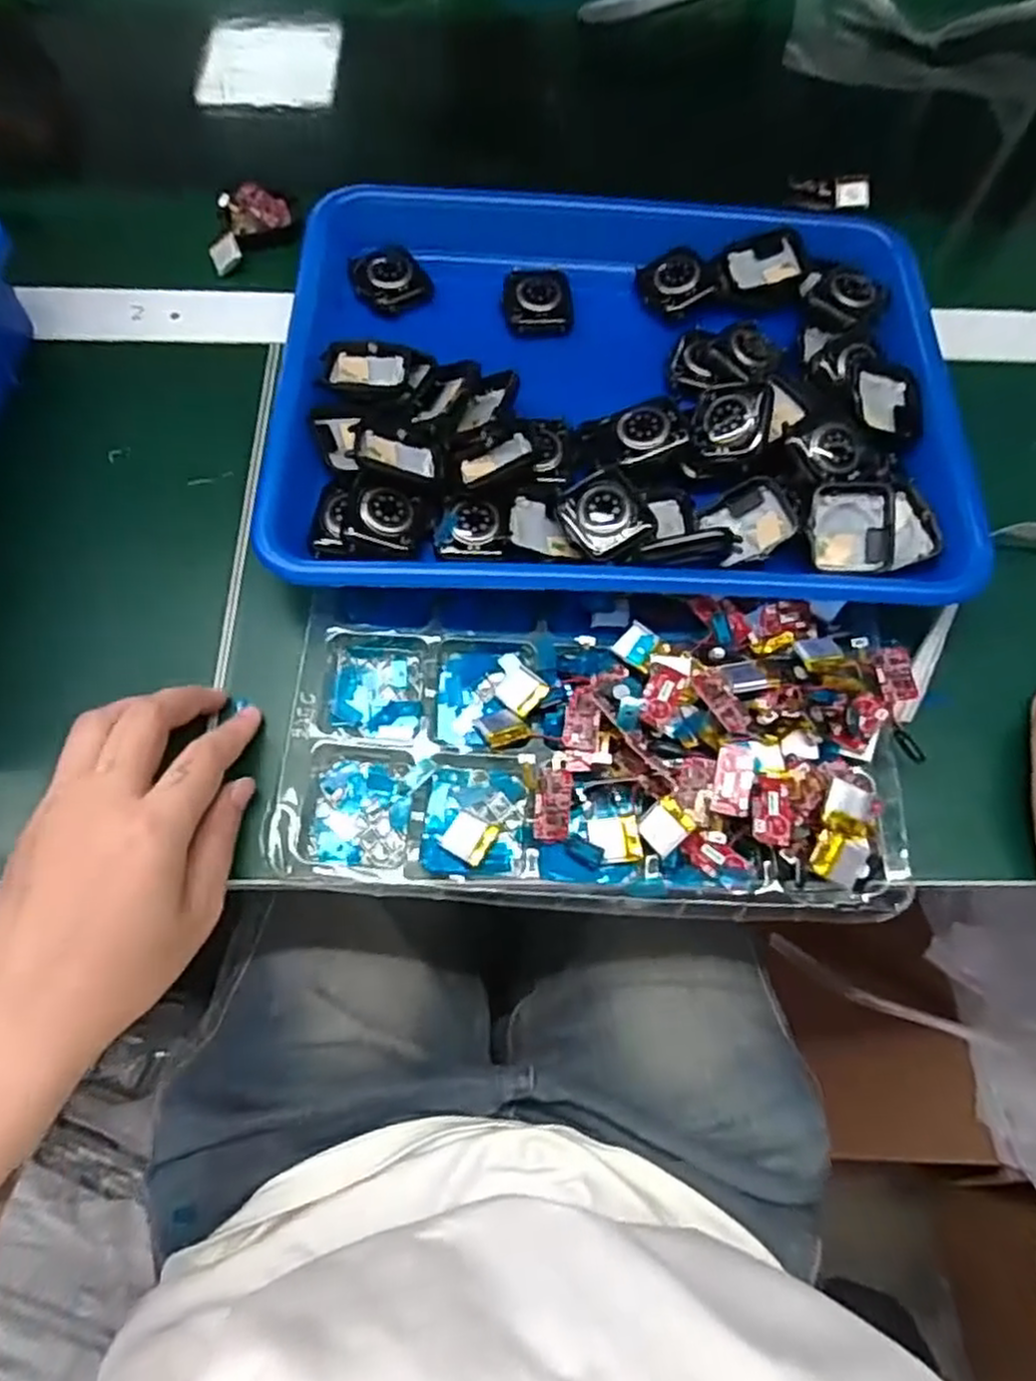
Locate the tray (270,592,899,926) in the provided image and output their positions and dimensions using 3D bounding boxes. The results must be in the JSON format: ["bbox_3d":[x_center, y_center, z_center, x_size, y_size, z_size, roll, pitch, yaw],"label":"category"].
[{"bbox_3d":[0.033,0.020,0.325,0.263,0.027,0.136,3,66,0],"label":"tray"}]

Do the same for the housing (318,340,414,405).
[{"bbox_3d":[-0.076,-0.162,0.377,0.044,0.011,0.037,-3,66,-3],"label":"housing"}]

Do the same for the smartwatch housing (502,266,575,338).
[{"bbox_3d":[0.011,-0.215,0.411,0.039,0.014,0.041,1,66,-1],"label":"smartwatch housing"}]

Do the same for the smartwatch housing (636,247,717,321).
[{"bbox_3d":[0.086,-0.224,0.413,0.036,0.012,0.042,-34,72,14],"label":"smartwatch housing"}]

